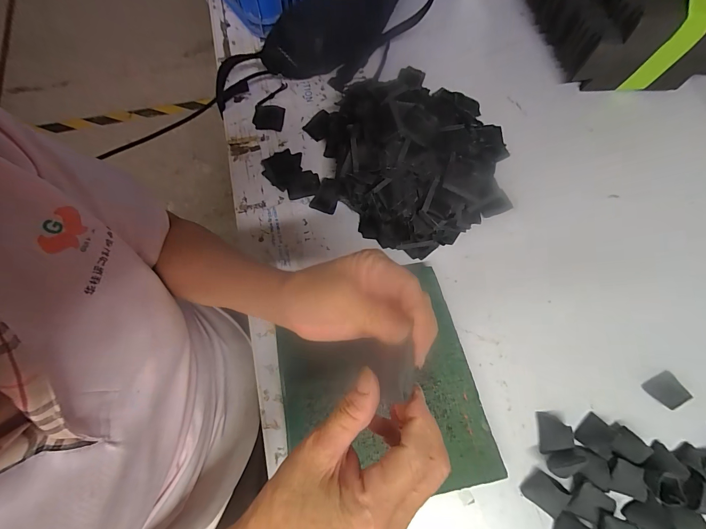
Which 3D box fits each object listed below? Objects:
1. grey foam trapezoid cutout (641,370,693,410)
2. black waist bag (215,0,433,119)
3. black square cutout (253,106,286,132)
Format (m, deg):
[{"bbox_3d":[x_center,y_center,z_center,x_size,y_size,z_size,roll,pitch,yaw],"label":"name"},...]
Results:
[{"bbox_3d":[0.410,0.164,0.419,0.041,0.017,0.036,-27,73,-12],"label":"grey foam trapezoid cutout"},{"bbox_3d":[-0.058,-0.385,0.549,0.393,0.122,0.094,-23,72,-11],"label":"black waist bag"},{"bbox_3d":[-0.145,-0.252,0.556,0.052,0.009,0.050,6,69,-1],"label":"black square cutout"}]

